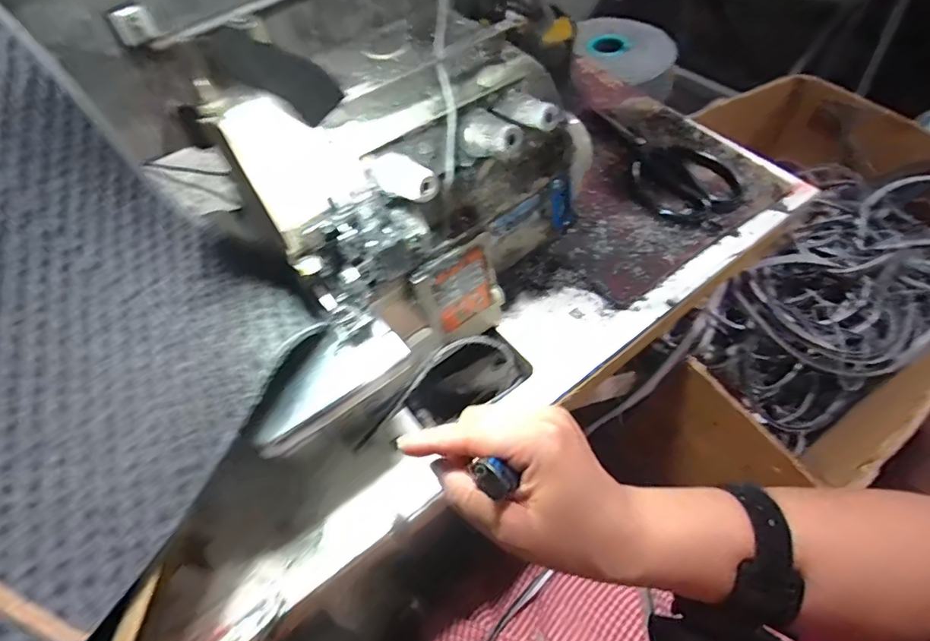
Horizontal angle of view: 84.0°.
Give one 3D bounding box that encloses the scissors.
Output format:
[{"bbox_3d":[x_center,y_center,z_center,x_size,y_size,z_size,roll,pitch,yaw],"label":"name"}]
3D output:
[{"bbox_3d":[0.216,-0.182,0.578,0.115,0.021,0.190,-24,56,-14],"label":"scissors"}]

